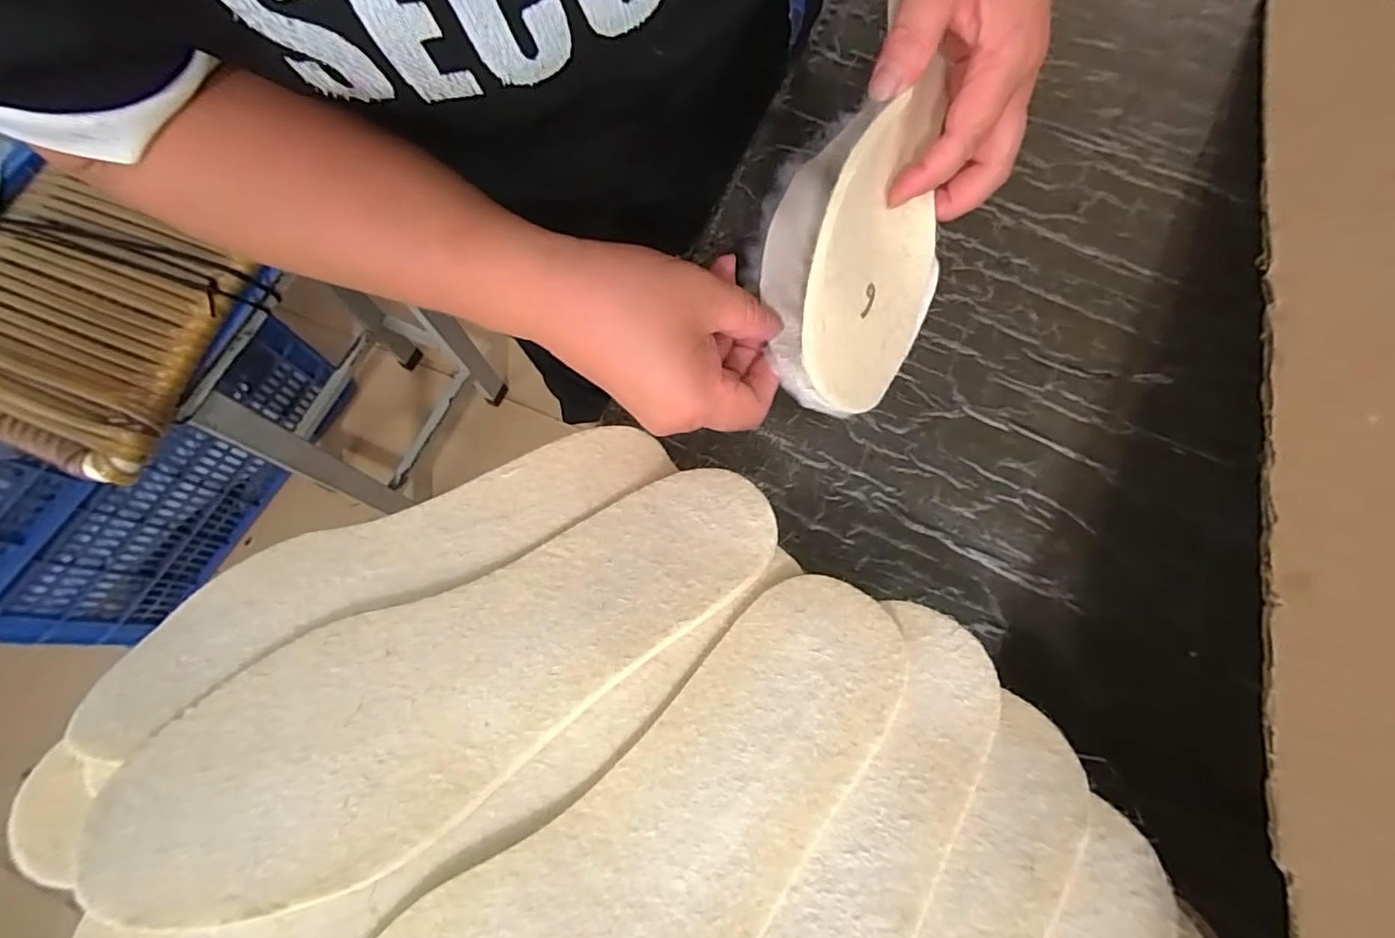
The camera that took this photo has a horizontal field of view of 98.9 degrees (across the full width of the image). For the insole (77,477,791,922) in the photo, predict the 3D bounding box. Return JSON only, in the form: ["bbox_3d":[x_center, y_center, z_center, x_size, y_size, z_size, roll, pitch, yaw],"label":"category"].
[{"bbox_3d":[-0.088,0.080,0.233,0.259,0.009,0.095,-24,60,-10],"label":"insole"}]

